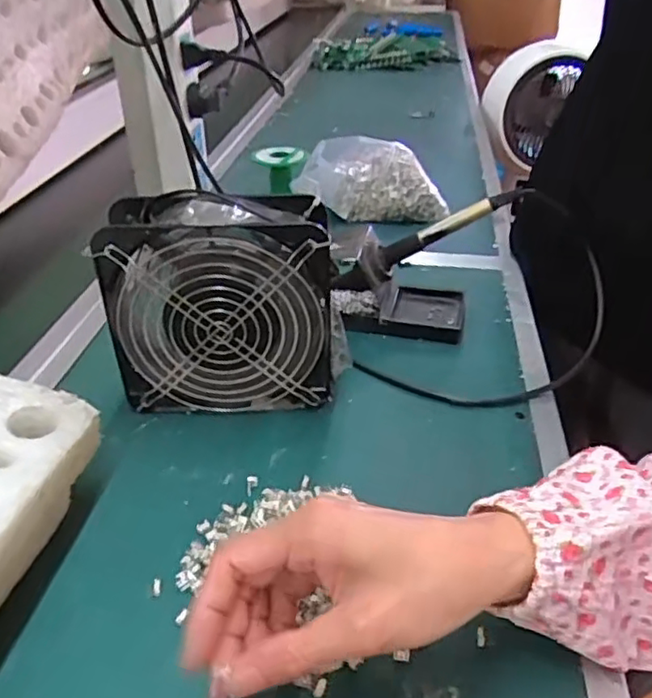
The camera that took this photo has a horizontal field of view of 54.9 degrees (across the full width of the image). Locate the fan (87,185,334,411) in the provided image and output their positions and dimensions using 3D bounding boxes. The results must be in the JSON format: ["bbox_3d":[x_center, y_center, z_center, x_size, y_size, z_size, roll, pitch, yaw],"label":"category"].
[{"bbox_3d":[-0.070,-0.029,0.447,0.156,0.153,0.057,-1,35,-2],"label":"fan"}]

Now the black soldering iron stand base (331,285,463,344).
[{"bbox_3d":[0.065,-0.038,0.577,0.117,0.016,0.072,7,35,9],"label":"black soldering iron stand base"}]

